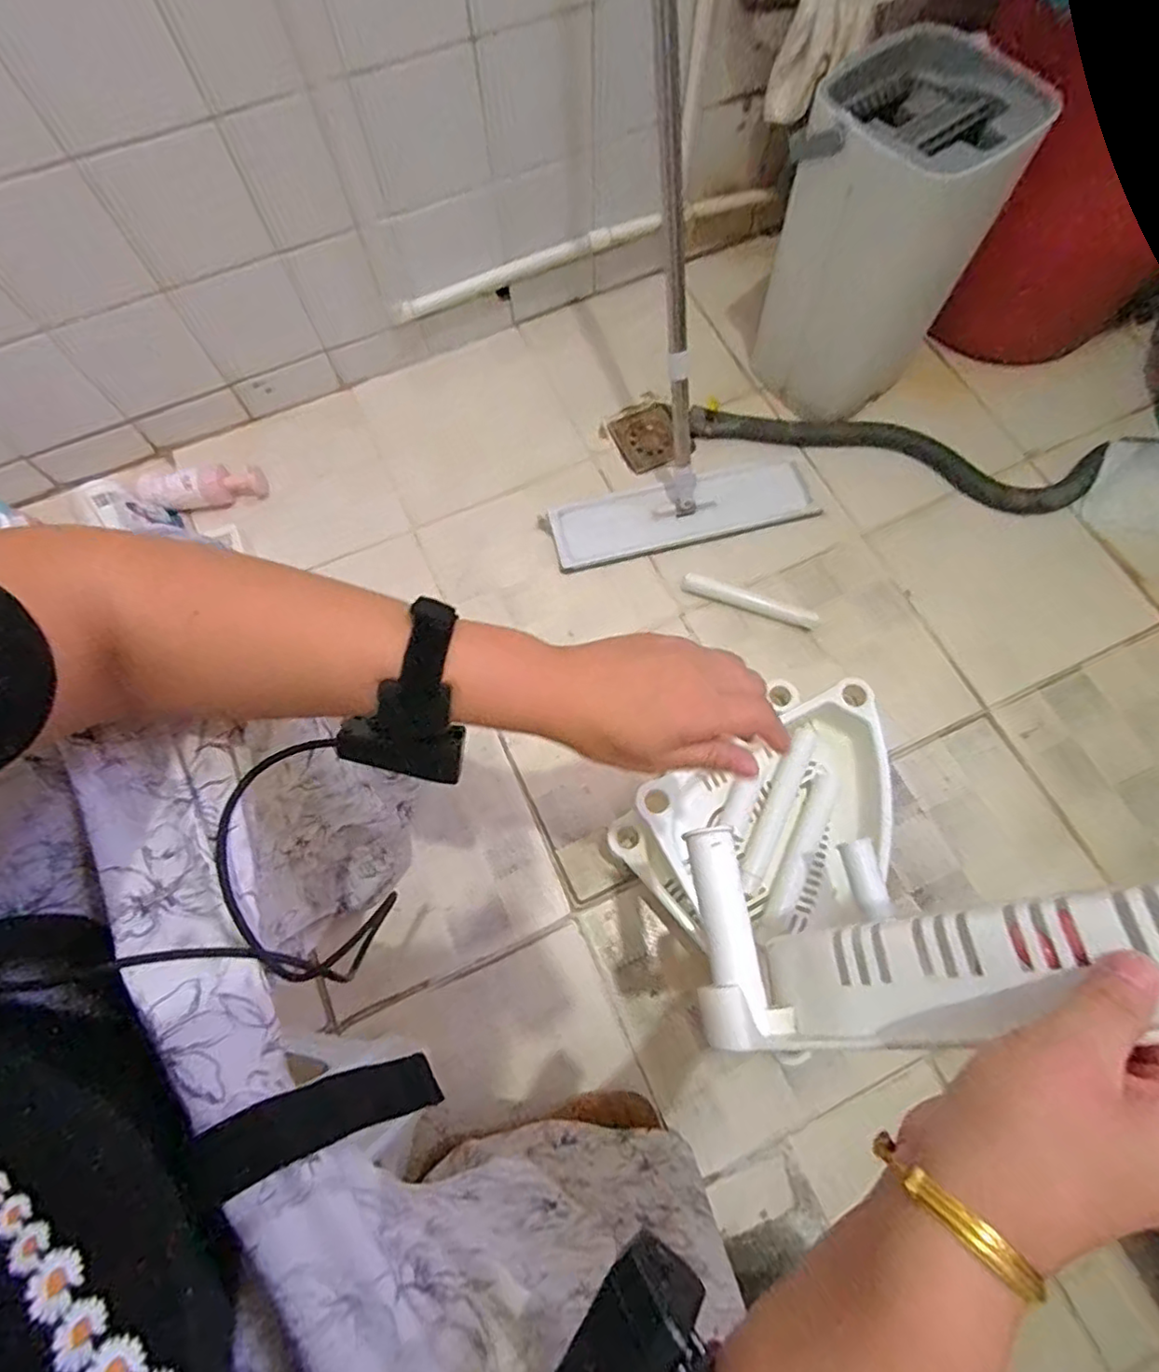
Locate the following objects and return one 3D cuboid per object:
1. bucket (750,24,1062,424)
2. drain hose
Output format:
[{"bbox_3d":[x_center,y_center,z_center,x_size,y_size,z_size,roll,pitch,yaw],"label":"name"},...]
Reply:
[{"bbox_3d":[0.380,-0.578,0.855,0.187,0.371,0.235,-44,79,-11],"label":"bucket"},{"bbox_3d":[0.481,-0.362,0.972,0.606,0.033,0.119,12,75,3],"label":"drain hose"}]

